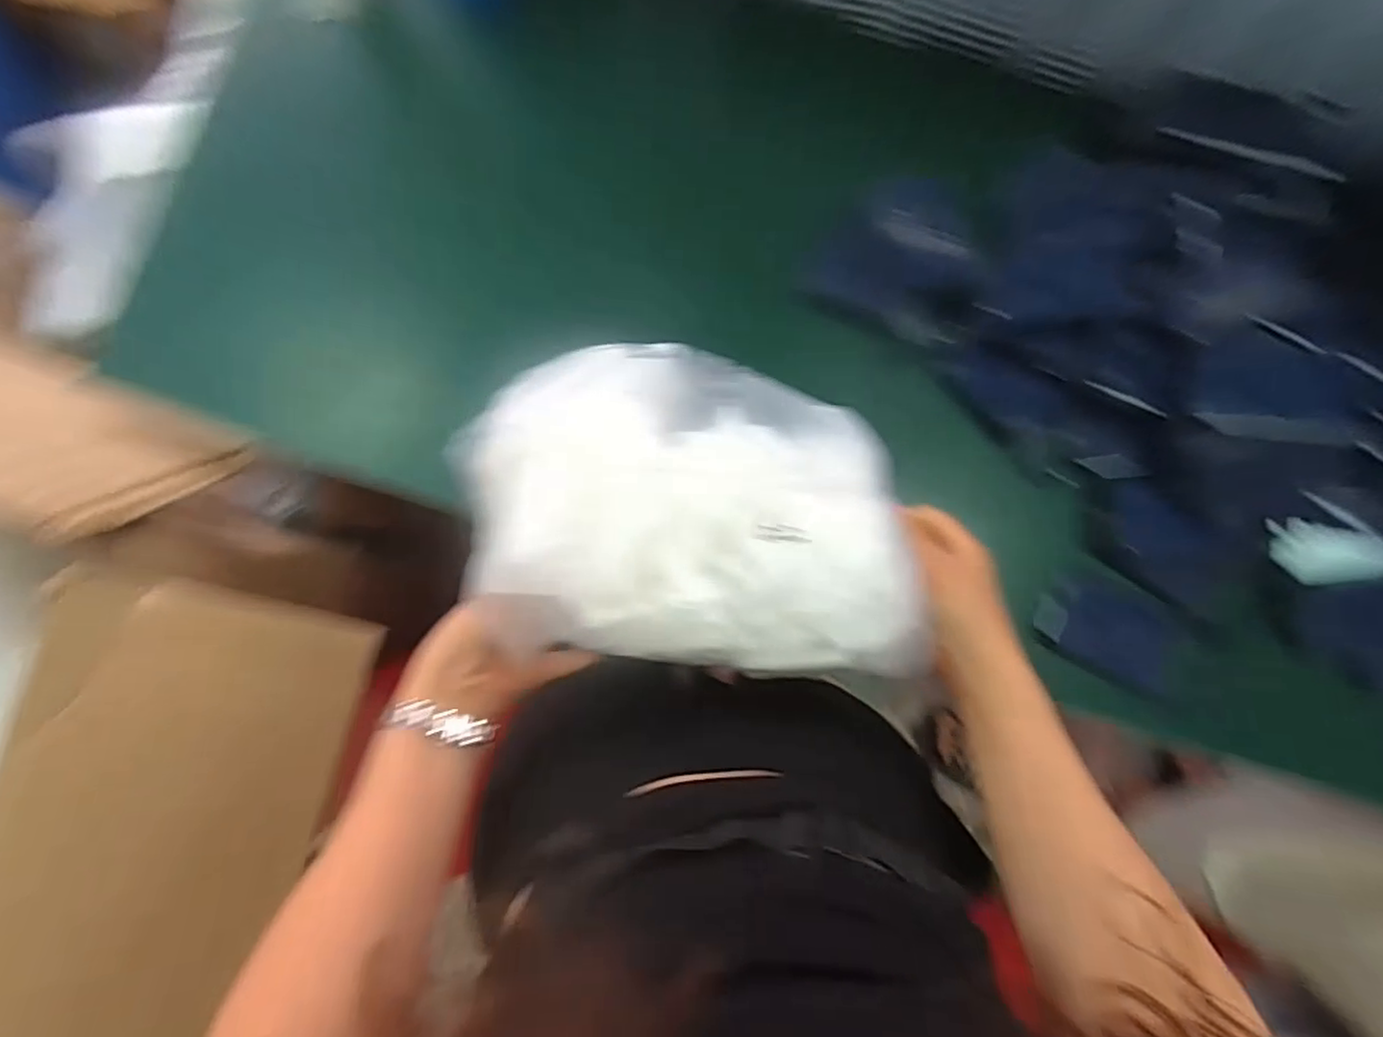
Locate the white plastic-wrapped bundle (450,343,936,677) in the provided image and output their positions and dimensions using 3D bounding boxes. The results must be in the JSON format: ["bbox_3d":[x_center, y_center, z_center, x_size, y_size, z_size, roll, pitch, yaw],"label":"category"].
[{"bbox_3d":[0.006,-0.013,0.422,0.286,0.087,0.197,9,86,0],"label":"white plastic-wrapped bundle"}]

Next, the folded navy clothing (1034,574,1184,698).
[{"bbox_3d":[0.372,0.101,0.599,0.134,0.019,0.066,25,87,1],"label":"folded navy clothing"}]

